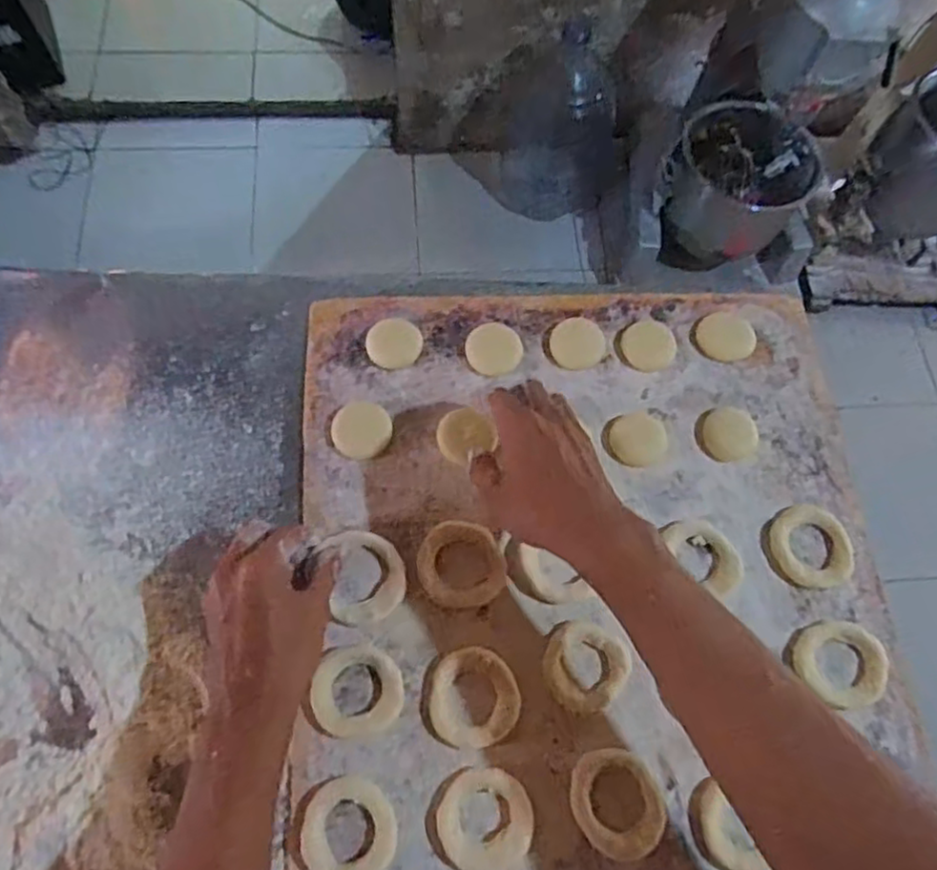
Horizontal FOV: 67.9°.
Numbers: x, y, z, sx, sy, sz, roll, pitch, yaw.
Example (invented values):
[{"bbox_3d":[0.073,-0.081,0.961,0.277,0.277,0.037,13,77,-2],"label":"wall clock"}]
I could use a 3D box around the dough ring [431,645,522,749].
[{"bbox_3d":[0.003,0.170,0.453,0.057,0.015,0.059,1,68,-3],"label":"dough ring"}]

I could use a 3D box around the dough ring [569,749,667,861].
[{"bbox_3d":[0.093,0.229,0.433,0.055,0.008,0.061,-14,69,-9],"label":"dough ring"}]

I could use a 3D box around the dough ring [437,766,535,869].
[{"bbox_3d":[0.011,0.236,0.426,0.057,0.010,0.059,1,68,-3],"label":"dough ring"}]

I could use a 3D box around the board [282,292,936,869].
[{"bbox_3d":[0.091,0.153,0.469,0.401,0.029,0.574,-2,68,-2],"label":"board"}]

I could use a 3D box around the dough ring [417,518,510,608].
[{"bbox_3d":[-0.005,0.090,0.489,0.059,0.013,0.059,1,68,-3],"label":"dough ring"}]

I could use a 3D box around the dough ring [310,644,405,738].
[{"bbox_3d":[-0.073,0.166,0.453,0.057,0.010,0.056,1,68,-3],"label":"dough ring"}]

